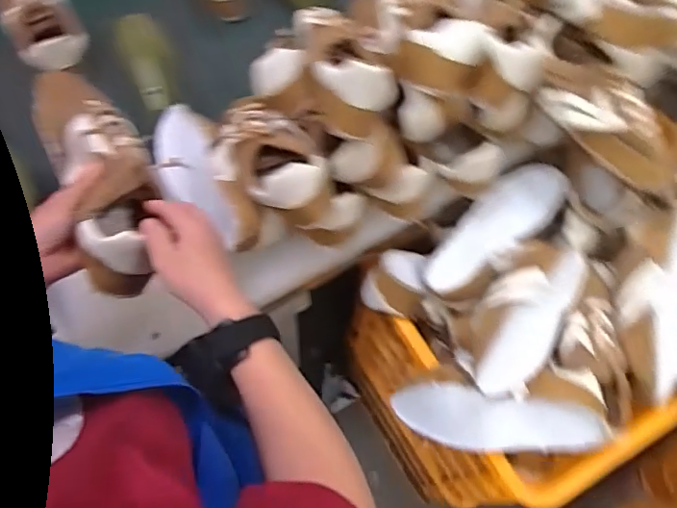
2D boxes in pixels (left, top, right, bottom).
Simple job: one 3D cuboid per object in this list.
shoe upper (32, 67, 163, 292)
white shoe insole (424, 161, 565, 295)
[{"bbox_3d":[-0.224,-0.075,0.518,0.086,0.071,0.222,-18,80,-10],"label":"shoe upper"},{"bbox_3d":[0.218,-0.037,0.763,0.244,0.056,0.080,-36,72,-17],"label":"white shoe insole"}]

